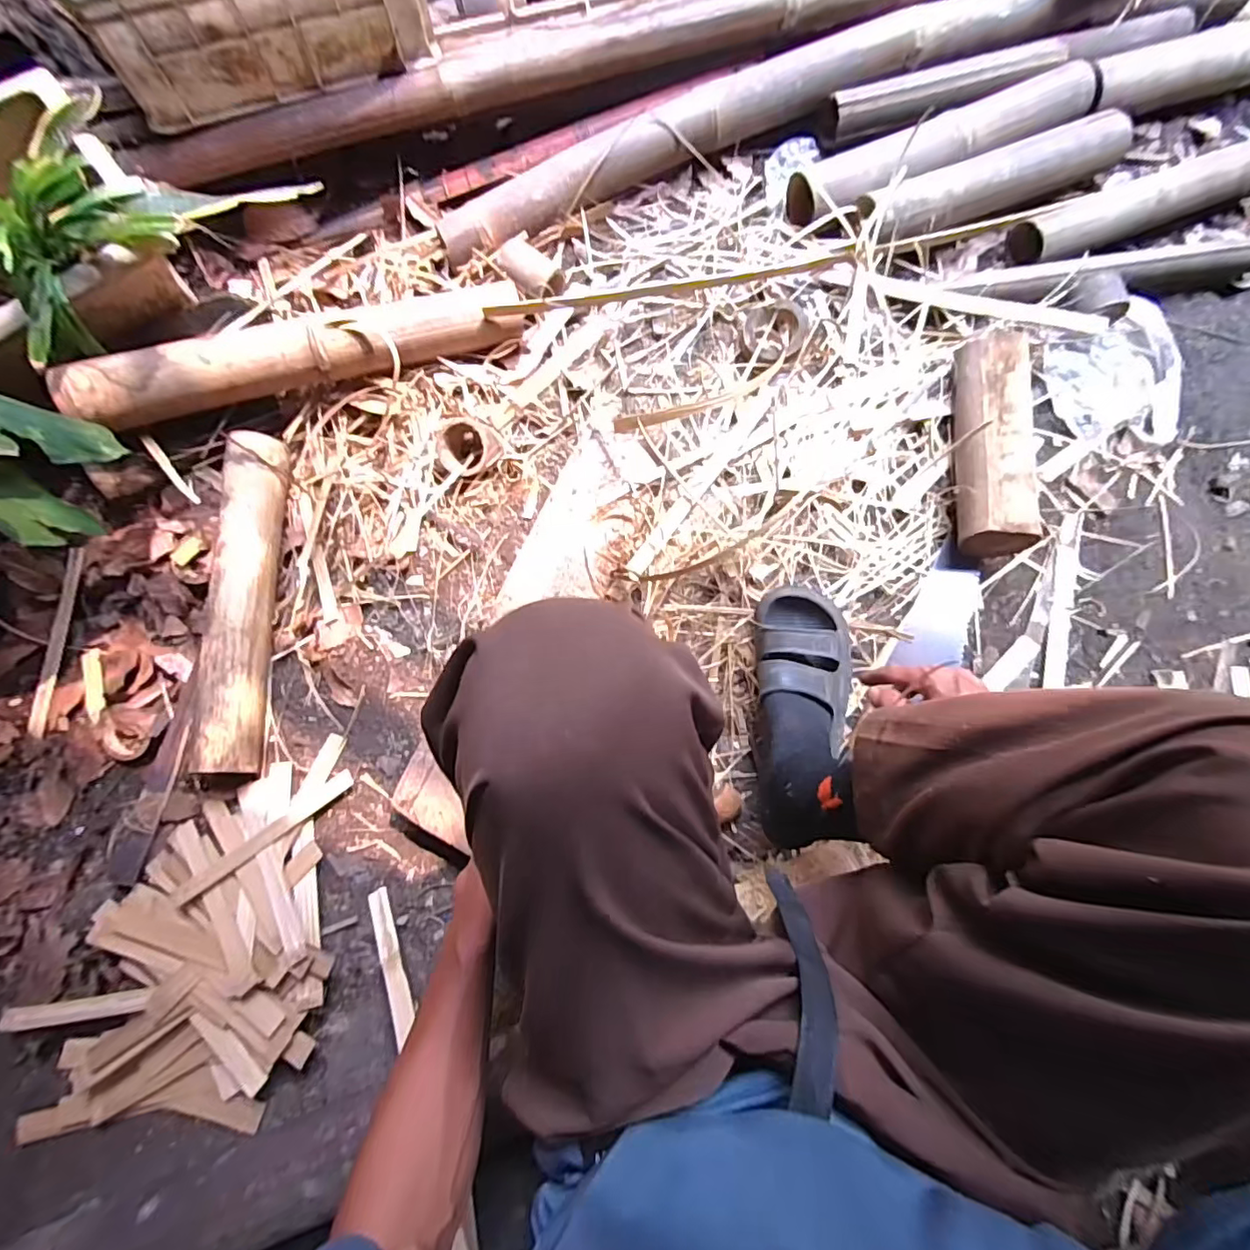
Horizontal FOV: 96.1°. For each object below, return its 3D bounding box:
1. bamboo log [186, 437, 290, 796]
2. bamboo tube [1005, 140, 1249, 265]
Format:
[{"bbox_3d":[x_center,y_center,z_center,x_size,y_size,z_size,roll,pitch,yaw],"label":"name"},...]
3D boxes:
[{"bbox_3d":[-0.497,-0.027,0.719,0.081,0.066,0.447,0,76,3],"label":"bamboo log"},{"bbox_3d":[0.796,-0.614,0.794,0.483,0.055,0.085,-18,80,-3],"label":"bamboo tube"}]

